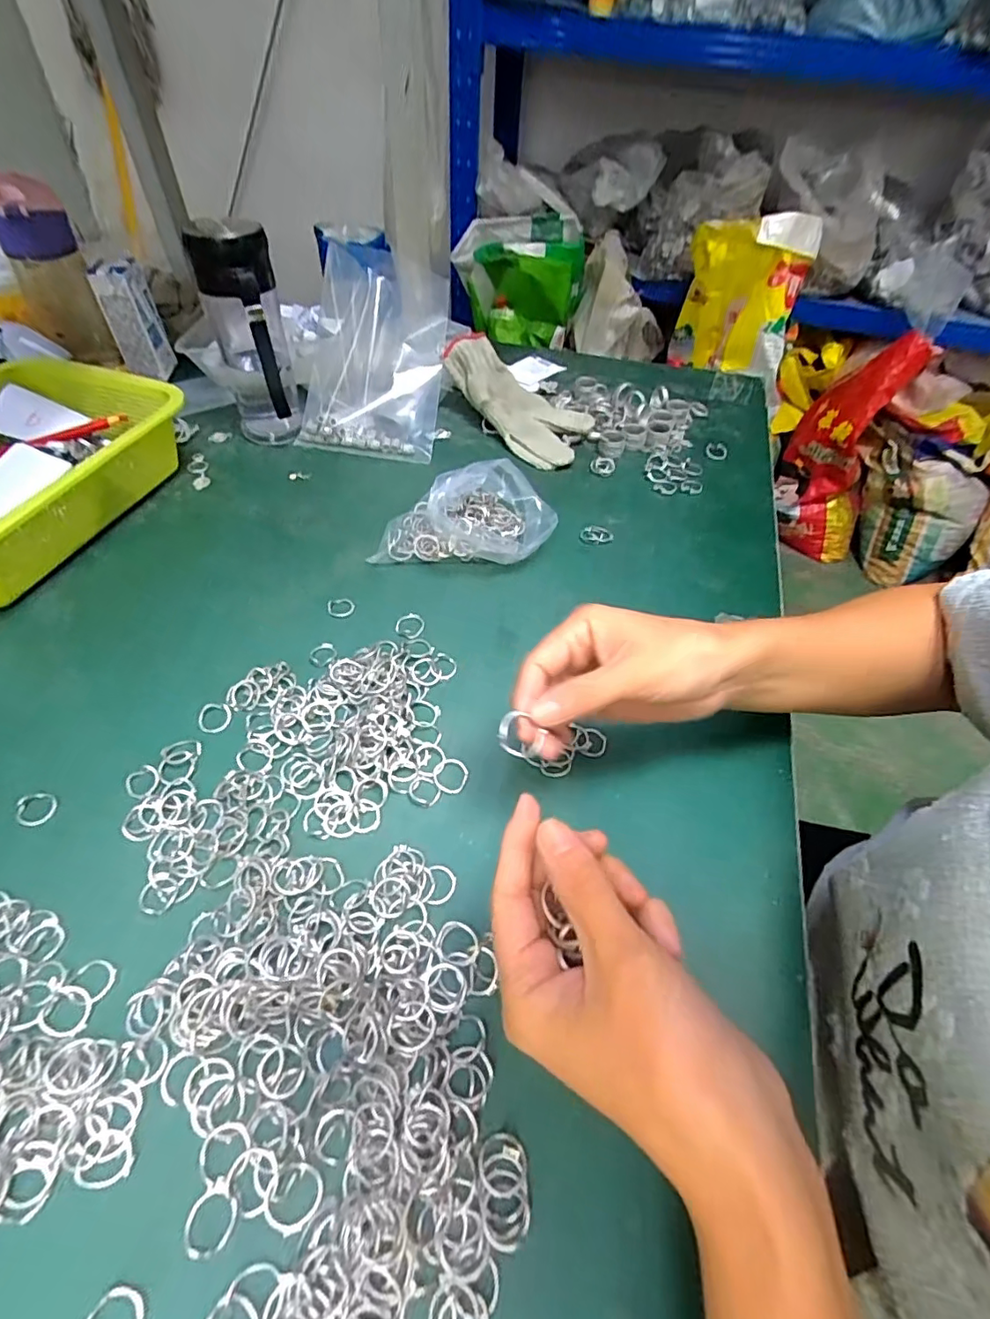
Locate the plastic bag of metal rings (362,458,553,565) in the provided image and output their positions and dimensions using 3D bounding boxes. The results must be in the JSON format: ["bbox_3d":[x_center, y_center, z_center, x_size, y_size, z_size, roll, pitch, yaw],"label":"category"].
[{"bbox_3d":[-0.025,-0.120,0.469,0.149,0.070,0.077,6,50,4],"label":"plastic bag of metal rings"}]

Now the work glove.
[{"bbox_3d":[0.027,-0.282,0.614,0.086,0.041,0.192,-33,76,-26],"label":"work glove"}]

